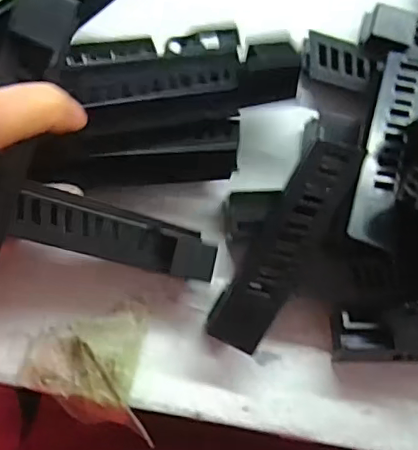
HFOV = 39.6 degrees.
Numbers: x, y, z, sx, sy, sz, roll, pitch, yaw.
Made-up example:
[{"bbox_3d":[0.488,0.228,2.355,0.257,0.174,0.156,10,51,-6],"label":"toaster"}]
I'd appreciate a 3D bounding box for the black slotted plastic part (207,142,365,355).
[{"bbox_3d":[0.033,0.009,0.246,0.025,0.011,0.095,31,94,-1],"label":"black slotted plastic part"}]

